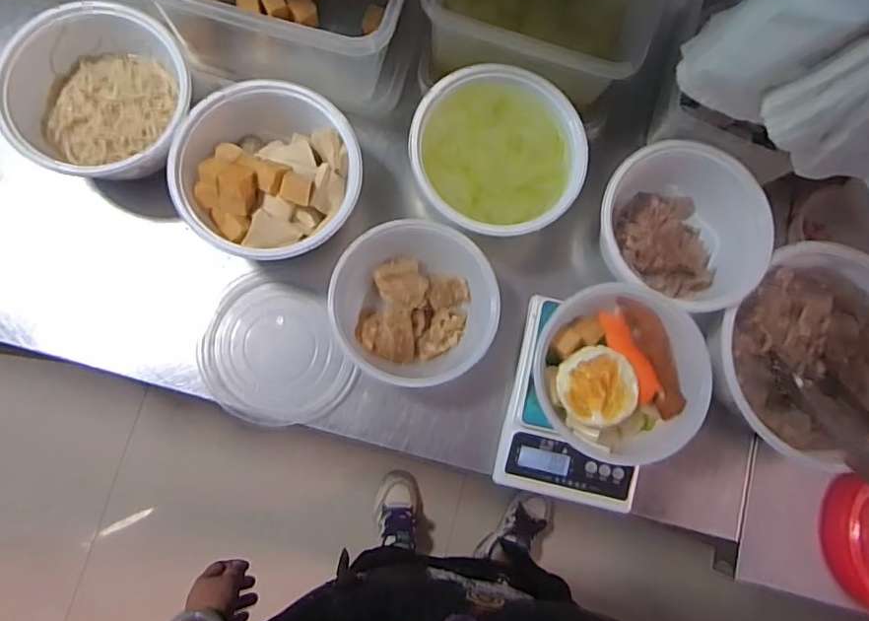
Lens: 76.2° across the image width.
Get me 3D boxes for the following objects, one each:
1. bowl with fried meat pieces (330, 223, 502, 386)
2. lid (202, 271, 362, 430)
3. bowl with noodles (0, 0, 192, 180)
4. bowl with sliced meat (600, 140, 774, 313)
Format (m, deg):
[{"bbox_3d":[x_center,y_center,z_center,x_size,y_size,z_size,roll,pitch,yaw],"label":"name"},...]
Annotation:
[{"bbox_3d":[-0.021,-0.004,0.579,0.159,0.065,0.158,1,81,-5],"label":"bowl with fried meat pieces"},{"bbox_3d":[-0.177,0.044,0.599,0.142,0.008,0.165,-26,84,-8],"label":"lid"},{"bbox_3d":[-0.343,-0.222,0.579,0.177,0.085,0.172,1,81,-5],"label":"bowl with noodles"},{"bbox_3d":[0.264,-0.080,0.612,0.174,0.074,0.167,1,81,-5],"label":"bowl with sliced meat"}]

